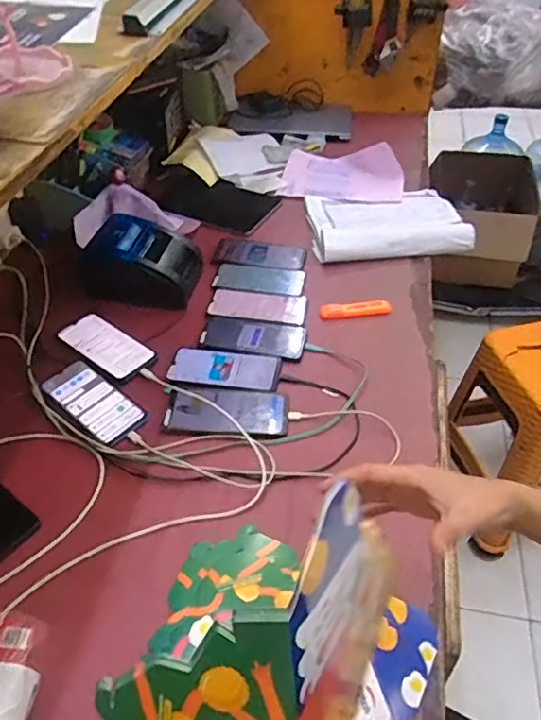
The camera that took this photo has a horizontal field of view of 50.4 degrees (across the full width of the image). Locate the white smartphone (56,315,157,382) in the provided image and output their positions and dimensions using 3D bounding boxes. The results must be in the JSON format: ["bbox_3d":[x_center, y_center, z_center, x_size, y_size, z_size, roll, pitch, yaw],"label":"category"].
[{"bbox_3d":[-0.256,-0.022,0.895,0.166,0.013,0.078,28,51,27],"label":"white smartphone"}]

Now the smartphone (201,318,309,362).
[{"bbox_3d":[-0.025,-0.040,0.918,0.161,0.004,0.081,8,45,9],"label":"smartphone"}]

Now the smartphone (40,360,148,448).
[{"bbox_3d":[-0.251,0.059,0.817,0.164,0.014,0.072,30,52,28],"label":"smartphone"}]

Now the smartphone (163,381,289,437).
[{"bbox_3d":[-0.059,0.064,0.799,0.165,0.011,0.085,2,44,3],"label":"smartphone"}]

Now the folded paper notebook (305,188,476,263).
[{"bbox_3d":[0.235,-0.283,1.160,0.307,0.028,0.249,-5,44,-4],"label":"folded paper notebook"}]

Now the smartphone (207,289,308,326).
[{"bbox_3d":[-0.020,-0.094,0.973,0.161,0.006,0.075,5,44,6],"label":"smartphone"}]

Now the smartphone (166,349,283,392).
[{"bbox_3d":[-0.068,0.013,0.866,0.162,0.006,0.074,5,44,6],"label":"smartphone"}]

